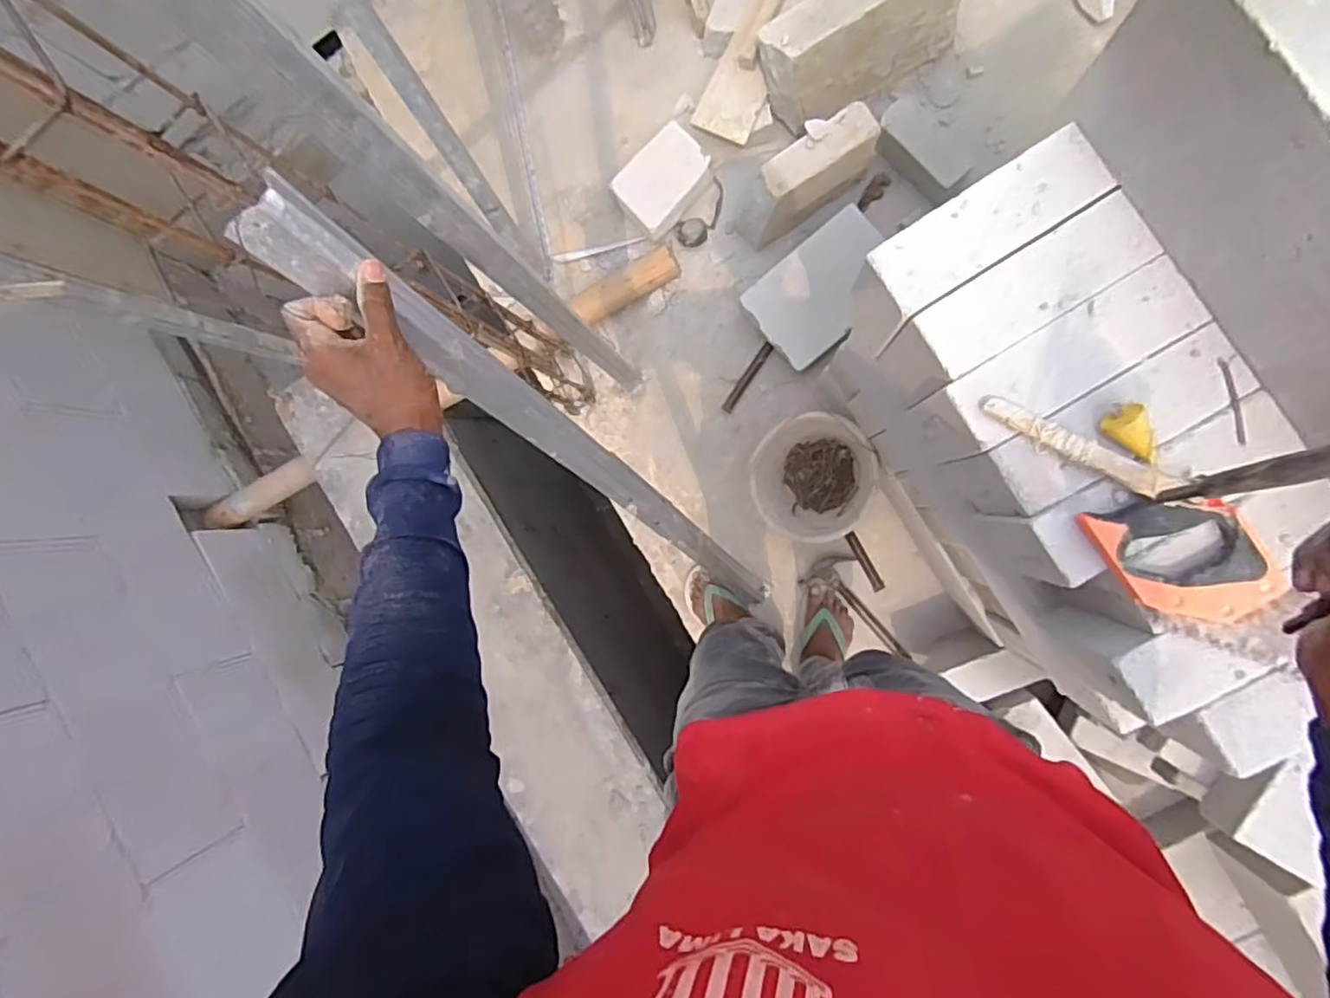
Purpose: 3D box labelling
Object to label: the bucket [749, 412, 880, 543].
[{"bbox_3d":[0.295,-0.039,1.337,0.227,0.192,0.249,0,89,8],"label":"bucket"}]

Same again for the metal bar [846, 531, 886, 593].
[{"bbox_3d":[0.418,0.130,1.396,0.025,0.014,0.134,-27,85,7],"label":"metal bar"}]

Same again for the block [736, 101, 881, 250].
[{"bbox_3d":[0.285,-0.623,1.322,0.289,0.188,0.098,-37,84,6],"label":"block"}]

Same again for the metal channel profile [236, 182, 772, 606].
[{"bbox_3d":[-0.065,-0.027,0.870,0.054,1.018,0.037,-41,58,6],"label":"metal channel profile"}]

